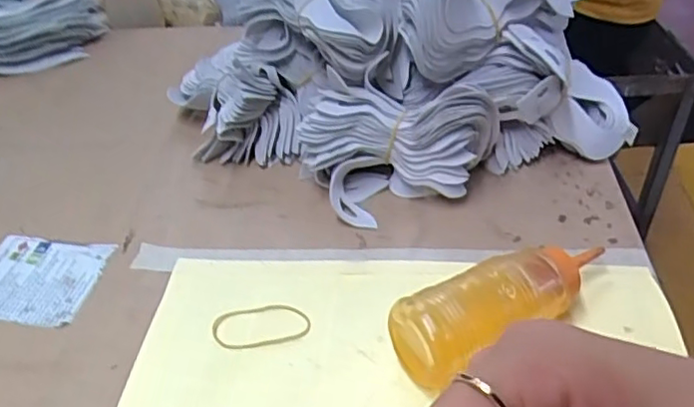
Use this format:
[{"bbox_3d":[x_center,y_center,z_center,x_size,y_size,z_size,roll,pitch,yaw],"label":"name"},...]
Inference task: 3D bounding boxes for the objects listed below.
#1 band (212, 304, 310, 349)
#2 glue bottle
[{"bbox_3d":[-0.052,0.074,0.381,0.058,0.004,0.030,-6,41,-9],"label":"band"},{"bbox_3d":[0.093,0.055,0.361,0.143,0.045,0.048,-25,45,-23],"label":"glue bottle"}]

